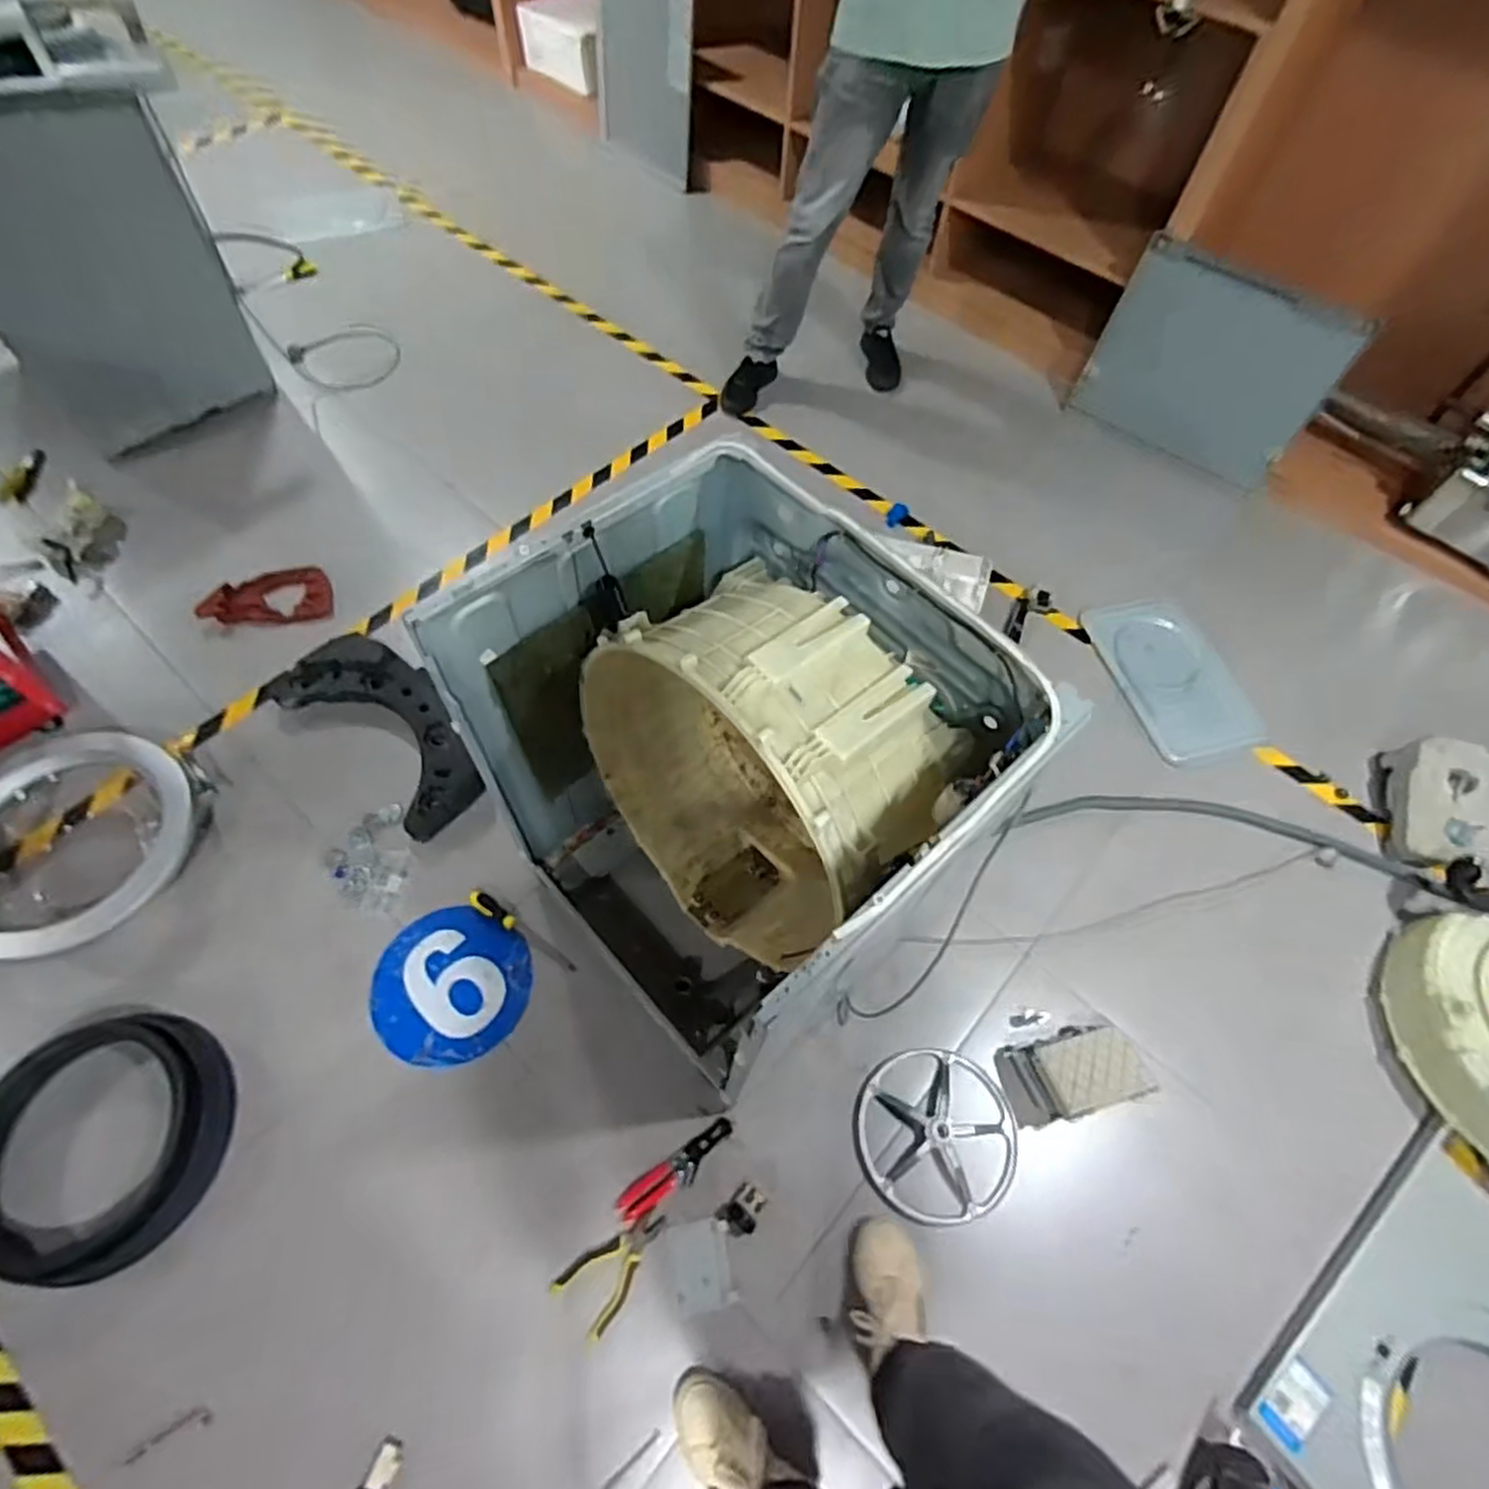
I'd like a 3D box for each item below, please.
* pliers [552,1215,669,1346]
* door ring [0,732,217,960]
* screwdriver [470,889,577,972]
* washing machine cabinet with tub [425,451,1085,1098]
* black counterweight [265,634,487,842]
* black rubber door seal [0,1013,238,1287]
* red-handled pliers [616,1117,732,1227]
[{"bbox_3d":[-0.202,0.824,1.204,0.099,0.014,0.182,42,68,17],"label":"pliers"},{"bbox_3d":[-1.260,0.164,1.406,0.364,0.136,0.438,27,64,10],"label":"door ring"},{"bbox_3d":[-0.426,0.357,1.446,0.261,0.027,0.033,34,66,13],"label":"screwdriver"},{"bbox_3d":[-0.019,0.092,1.168,0.538,0.795,0.601,-38,71,-21],"label":"washing machine cabinet with tub"},{"bbox_3d":[-0.762,-0.051,1.614,0.519,0.057,0.237,39,67,15],"label":"black counterweight"},{"bbox_3d":[-1.036,0.636,1.220,0.365,0.061,0.375,2,63,-3],"label":"black rubber door seal"},{"bbox_3d":[-0.111,0.710,1.268,0.216,0.010,0.051,-30,68,-18],"label":"red-handled pliers"}]

